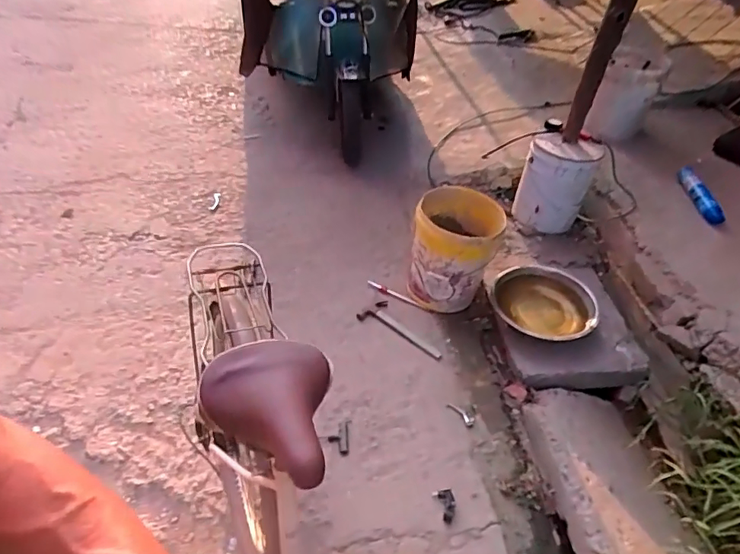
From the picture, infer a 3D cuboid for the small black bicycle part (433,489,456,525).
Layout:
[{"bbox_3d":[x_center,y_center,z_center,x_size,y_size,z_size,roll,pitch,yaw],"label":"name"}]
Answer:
[{"bbox_3d":[0.211,0.625,1.424,0.053,0.030,0.087,-9,45,-14],"label":"small black bicycle part"}]

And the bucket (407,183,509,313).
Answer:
[{"bbox_3d":[0.320,-0.098,1.941,0.289,0.363,0.303,2,43,-2],"label":"bucket"}]

